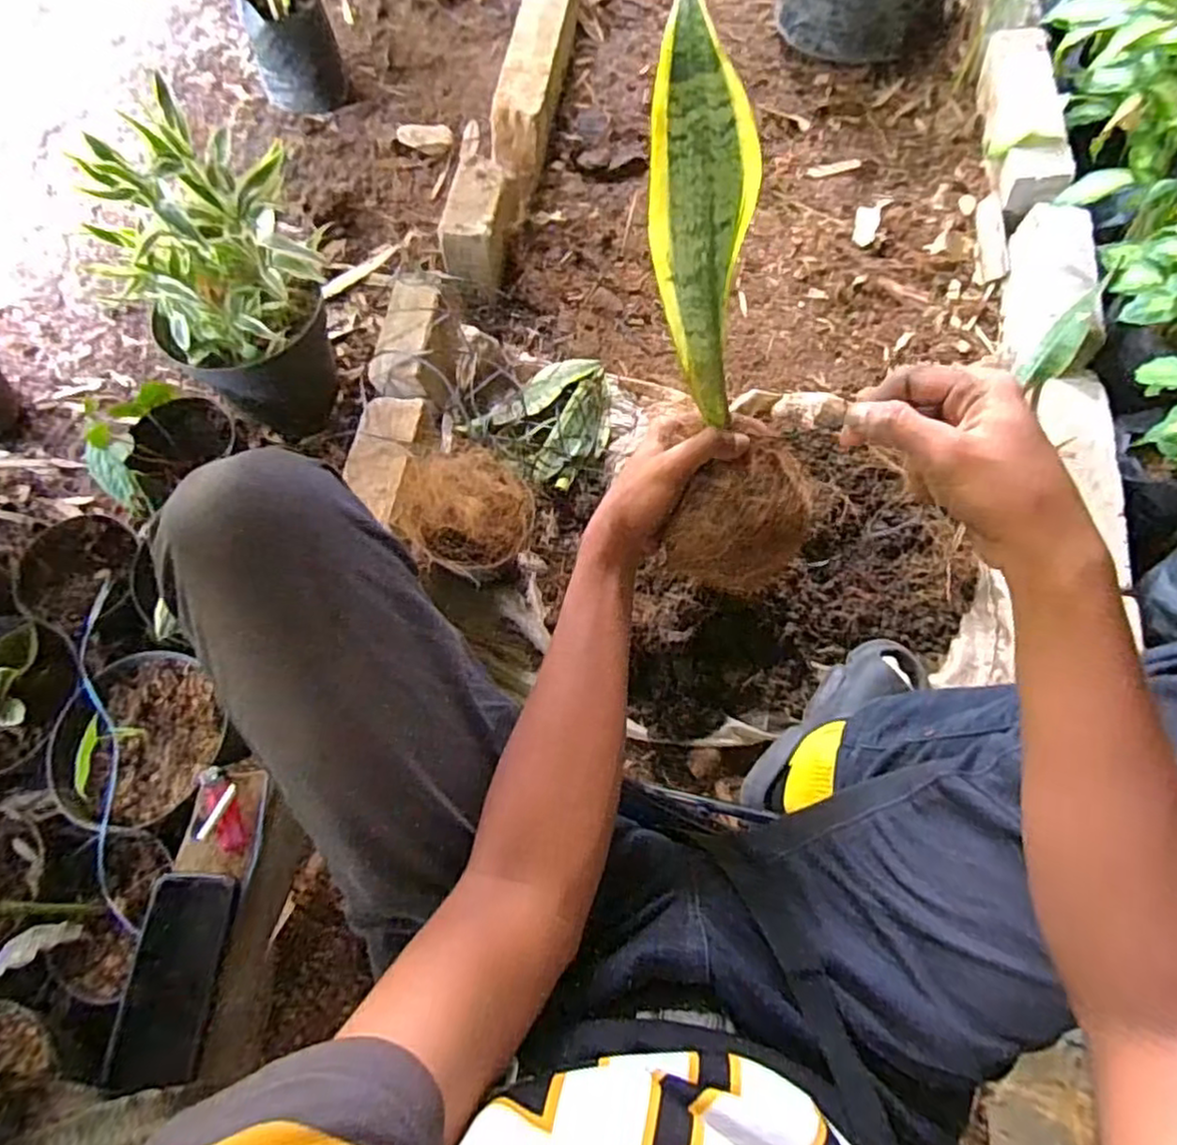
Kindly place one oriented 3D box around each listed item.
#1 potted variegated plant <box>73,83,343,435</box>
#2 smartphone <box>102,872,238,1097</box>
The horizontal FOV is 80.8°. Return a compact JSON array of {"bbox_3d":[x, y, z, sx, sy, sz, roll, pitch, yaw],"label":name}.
[{"bbox_3d":[-0.446,-0.359,0.892,0.184,0.365,0.209,19,71,8],"label":"potted variegated plant"},{"bbox_3d":[-0.365,0.354,0.608,0.075,0.008,0.162,2,63,-3],"label":"smartphone"}]

